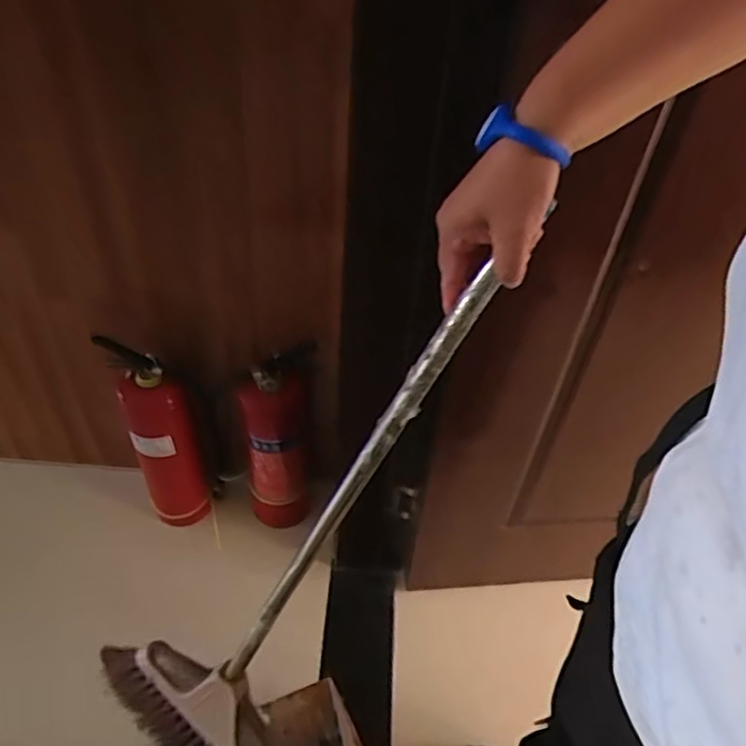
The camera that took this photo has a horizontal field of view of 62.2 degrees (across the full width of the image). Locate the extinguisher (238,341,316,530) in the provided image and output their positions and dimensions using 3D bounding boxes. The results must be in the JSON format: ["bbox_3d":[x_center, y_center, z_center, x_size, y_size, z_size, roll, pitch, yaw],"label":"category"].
[{"bbox_3d":[-0.189,0.156,1.242,0.124,0.480,0.100,-2,45,-6],"label":"extinguisher"}]

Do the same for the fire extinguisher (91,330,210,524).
[{"bbox_3d":[-0.425,0.134,1.251,0.124,0.440,0.141,-25,52,-26],"label":"fire extinguisher"}]

